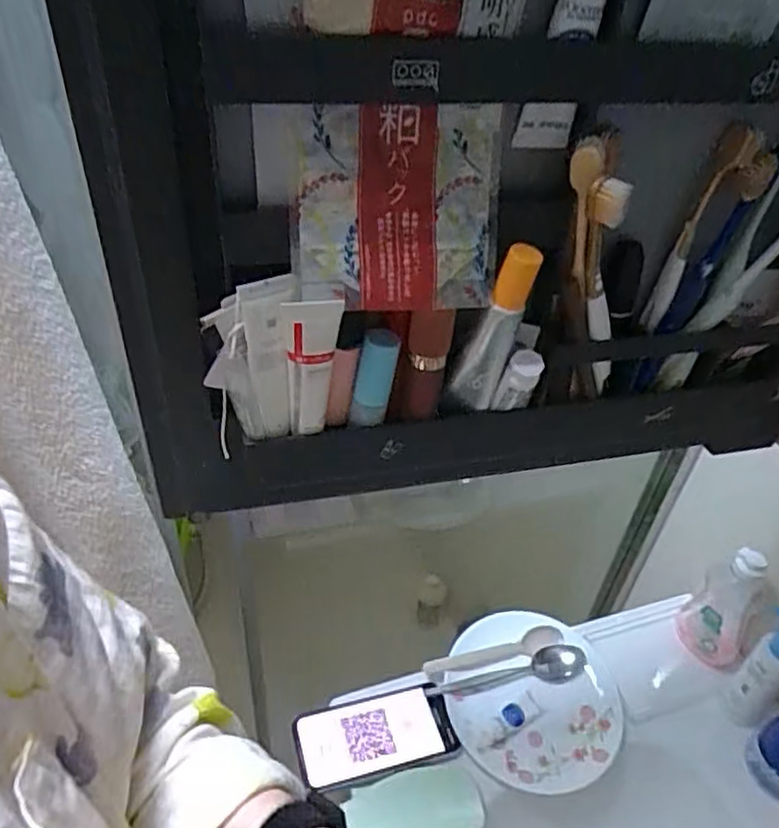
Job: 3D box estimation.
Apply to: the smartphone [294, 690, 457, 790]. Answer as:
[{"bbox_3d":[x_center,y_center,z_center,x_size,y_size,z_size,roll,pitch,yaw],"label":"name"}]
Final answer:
[{"bbox_3d":[-0.013,0.316,0.656,0.152,0.012,0.074,-7,41,-15],"label":"smartphone"}]

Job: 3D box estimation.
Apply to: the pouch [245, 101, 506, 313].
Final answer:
[{"bbox_3d":[-0.001,-0.091,0.303,0.109,0.088,0.016,-7,21,-15],"label":"pouch"}]

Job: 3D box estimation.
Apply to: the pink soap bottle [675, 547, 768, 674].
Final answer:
[{"bbox_3d":[0.357,0.206,0.710,0.034,0.156,0.073,-28,49,-34],"label":"pink soap bottle"}]

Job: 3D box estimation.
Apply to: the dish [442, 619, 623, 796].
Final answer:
[{"bbox_3d":[0.144,0.299,0.692,0.160,0.034,0.174,3,39,-3],"label":"dish"}]

